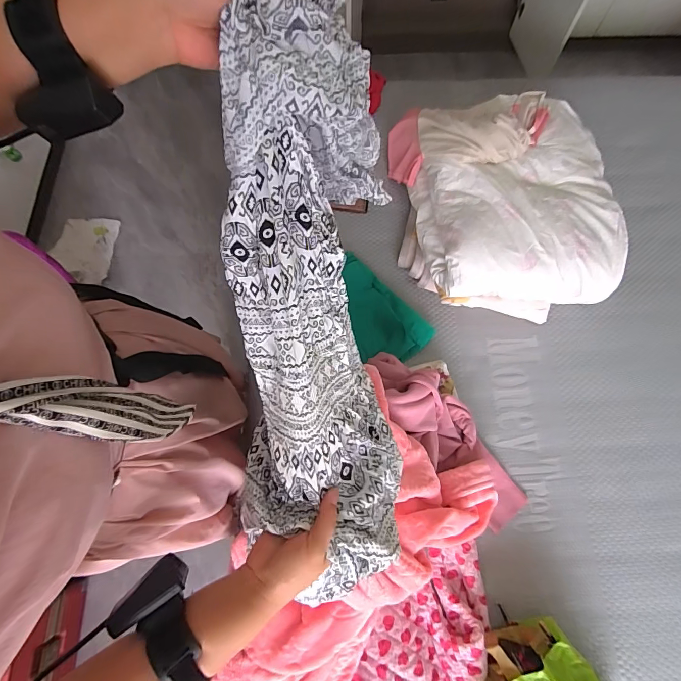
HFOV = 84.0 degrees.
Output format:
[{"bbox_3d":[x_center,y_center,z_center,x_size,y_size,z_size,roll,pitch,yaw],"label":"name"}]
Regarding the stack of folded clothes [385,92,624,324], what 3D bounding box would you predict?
[{"bbox_3d":[0.358,-0.314,0.845,0.443,0.191,0.494,-5,72,1],"label":"stack of folded clothes"}]

